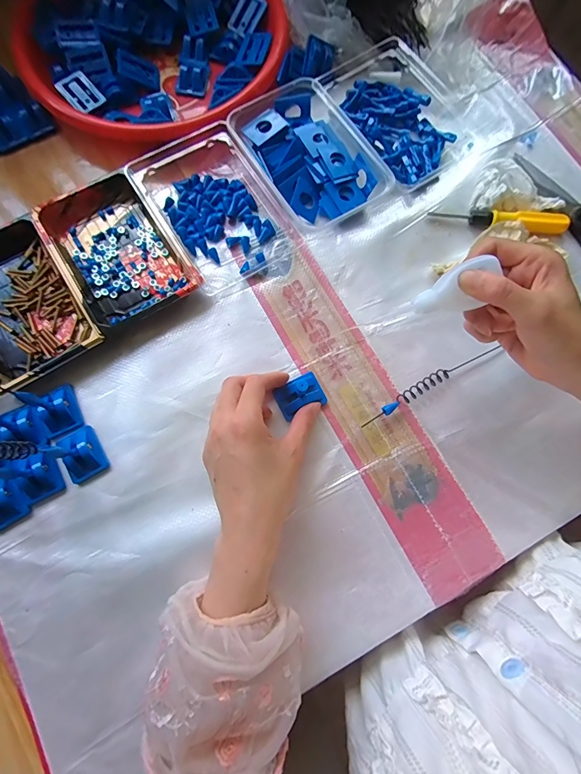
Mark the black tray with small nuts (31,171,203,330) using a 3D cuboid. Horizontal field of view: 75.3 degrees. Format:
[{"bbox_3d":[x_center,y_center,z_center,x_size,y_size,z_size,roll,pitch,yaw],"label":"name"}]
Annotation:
[{"bbox_3d":[-0.177,-0.138,0.381,0.103,0.024,0.165,-35,79,-8],"label":"black tray with small nuts"}]

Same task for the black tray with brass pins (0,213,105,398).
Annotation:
[{"bbox_3d":[-0.264,-0.080,0.366,0.111,0.023,0.161,-33,79,-8],"label":"black tray with brass pins"}]

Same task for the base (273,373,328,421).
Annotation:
[{"bbox_3d":[0.008,0.007,0.358,0.044,0.014,0.035,-25,78,-6],"label":"base"}]

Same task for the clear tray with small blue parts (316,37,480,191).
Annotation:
[{"bbox_3d":[0.119,-0.313,0.422,0.123,0.034,0.179,-40,80,-9],"label":"clear tray with small blue parts"}]

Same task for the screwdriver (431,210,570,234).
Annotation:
[{"bbox_3d":[0.220,-0.177,0.397,0.140,0.016,0.019,3,76,0],"label":"screwdriver"}]

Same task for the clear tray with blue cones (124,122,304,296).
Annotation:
[{"bbox_3d":[-0.080,-0.189,0.390,0.113,0.031,0.161,-34,79,-8],"label":"clear tray with blue cones"}]

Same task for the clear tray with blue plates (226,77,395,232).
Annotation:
[{"bbox_3d":[0.016,-0.243,0.402,0.110,0.034,0.157,-33,79,-8],"label":"clear tray with blue plates"}]

